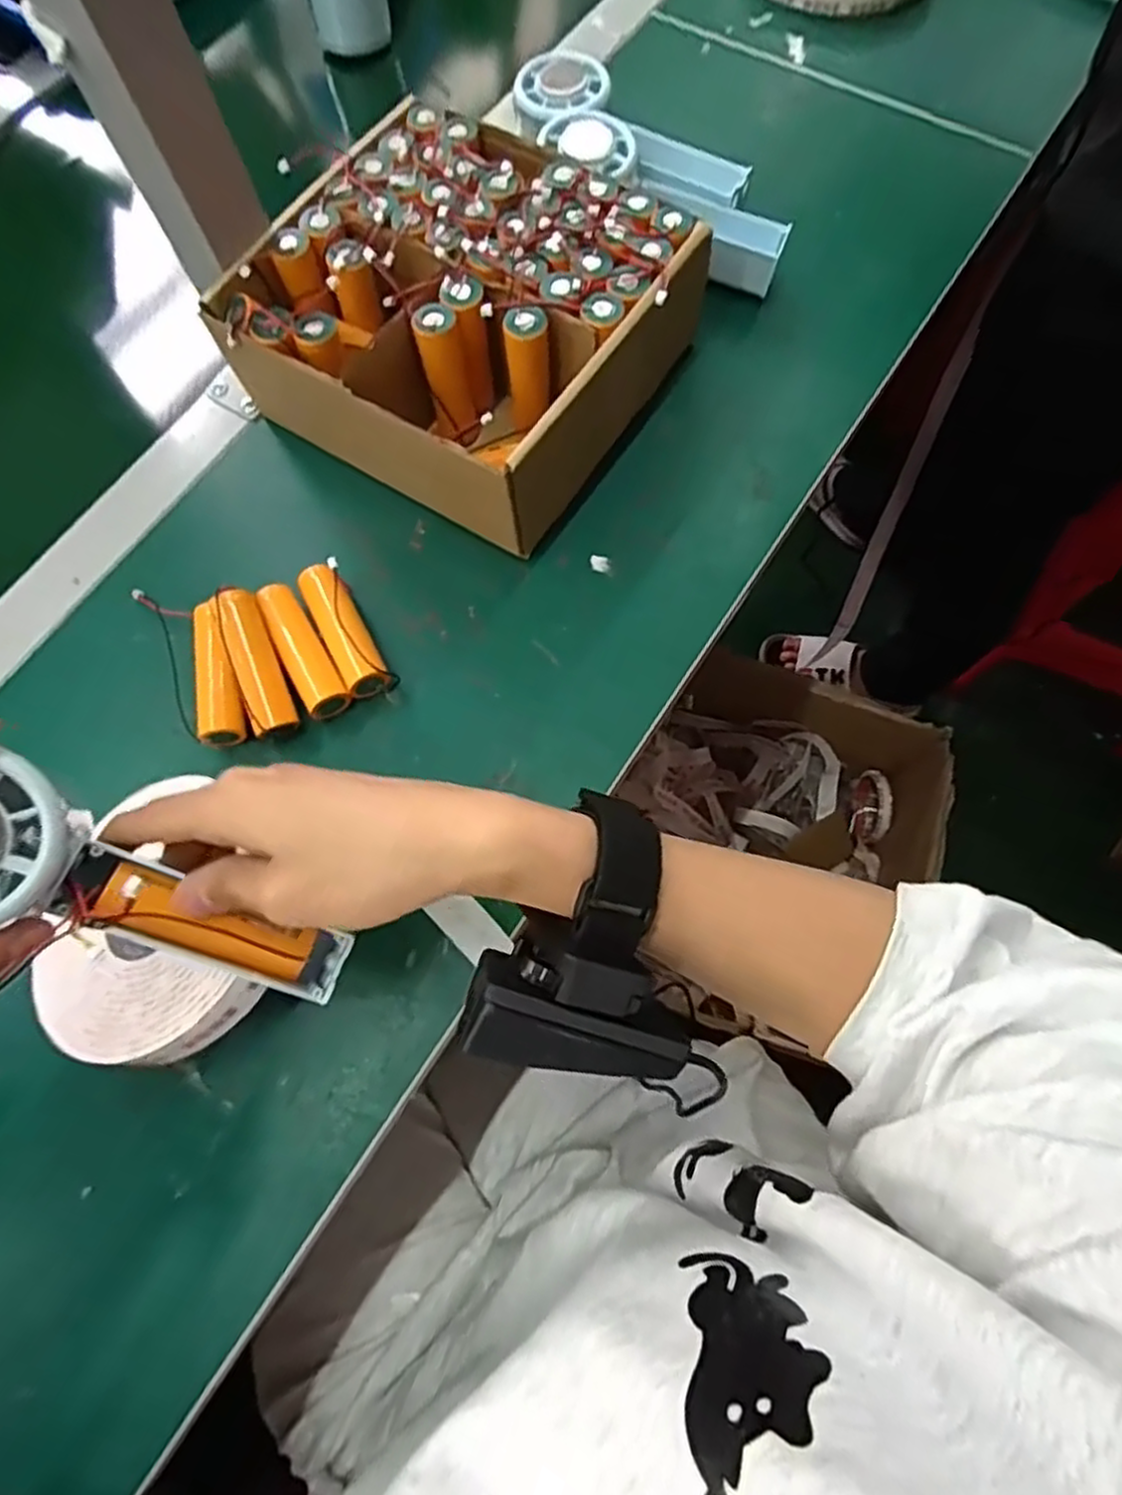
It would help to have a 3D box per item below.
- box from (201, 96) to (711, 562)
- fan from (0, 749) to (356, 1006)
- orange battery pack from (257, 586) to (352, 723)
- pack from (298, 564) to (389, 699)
[{"bbox_3d":[-0.051,-0.230,0.390,0.195,0.072,0.192,33,76,12],"label":"box"},{"bbox_3d":[-0.141,0.053,0.244,0.146,0.027,0.053,31,70,-32],"label":"fan"},{"bbox_3d":[-0.131,-0.050,0.363,0.021,0.022,0.071,-28,73,-7],"label":"orange battery pack"},{"bbox_3d":[-0.110,-0.061,0.359,0.021,0.016,0.071,-28,85,-7],"label":"pack"}]

